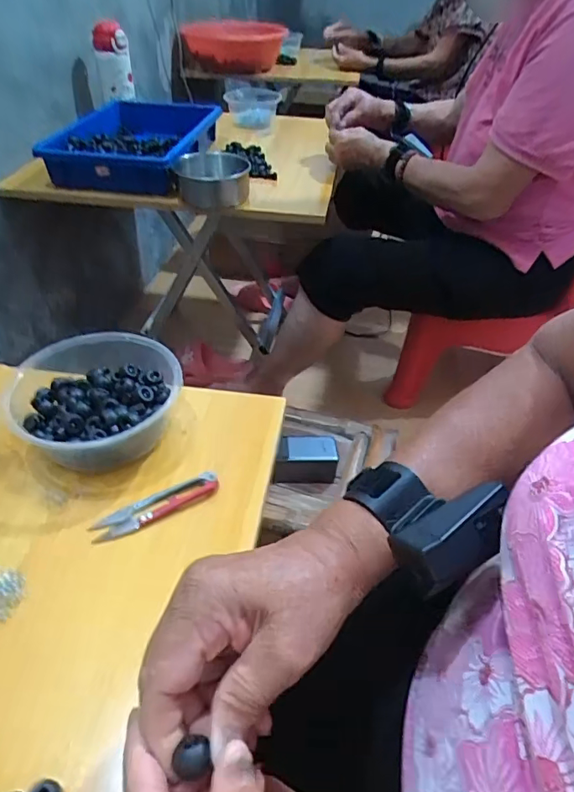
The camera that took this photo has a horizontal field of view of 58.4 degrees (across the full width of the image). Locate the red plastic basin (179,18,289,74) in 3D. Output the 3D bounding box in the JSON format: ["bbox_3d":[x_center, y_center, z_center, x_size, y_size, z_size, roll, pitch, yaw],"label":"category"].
[{"bbox_3d":[-0.152,-1.010,1.488,0.288,0.139,0.311,0,39,-2],"label":"red plastic basin"}]

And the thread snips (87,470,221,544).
[{"bbox_3d":[-0.103,0.086,0.407,0.099,0.017,0.022,-19,43,-23],"label":"thread snips"}]

